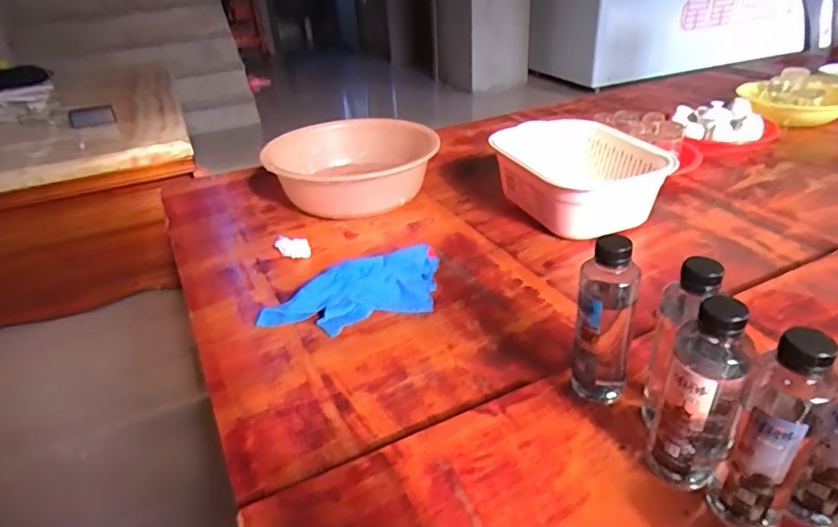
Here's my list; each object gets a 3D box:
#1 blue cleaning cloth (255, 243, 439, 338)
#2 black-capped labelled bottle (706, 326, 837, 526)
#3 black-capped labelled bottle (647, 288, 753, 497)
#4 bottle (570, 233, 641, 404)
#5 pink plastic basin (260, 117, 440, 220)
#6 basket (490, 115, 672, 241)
[{"bbox_3d":[-0.071,0.039,0.756,0.280,0.039,0.135,-23,35,-29],"label":"blue cleaning cloth"},{"bbox_3d":[0.261,0.129,0.405,0.051,0.178,0.044,18,37,34],"label":"black-capped labelled bottle"},{"bbox_3d":[0.228,0.107,0.441,0.052,0.183,0.048,16,36,31],"label":"black-capped labelled bottle"},{"bbox_3d":[0.180,0.065,0.531,0.052,0.185,0.045,10,33,23],"label":"bottle"},{"bbox_3d":[-0.125,-0.185,1.070,0.312,0.113,0.312,-3,31,2],"label":"pink plastic basin"},{"bbox_3d":[0.279,-0.150,0.941,0.223,0.121,0.276,-14,31,-15],"label":"basket"}]

